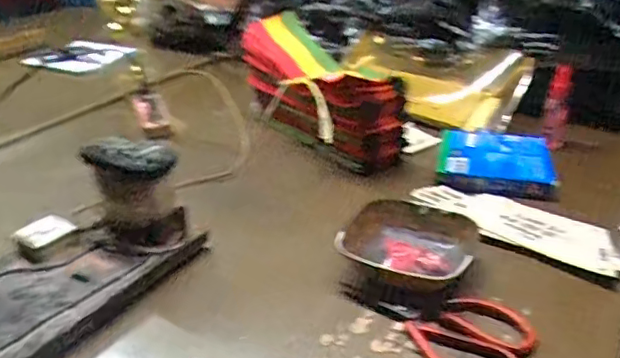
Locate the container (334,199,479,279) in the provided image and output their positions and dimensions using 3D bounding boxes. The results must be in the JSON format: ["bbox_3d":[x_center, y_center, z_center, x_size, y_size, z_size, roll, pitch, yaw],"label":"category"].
[{"bbox_3d":[0.102,0.070,0.607,0.133,0.039,0.123,6,29,15],"label":"container"}]

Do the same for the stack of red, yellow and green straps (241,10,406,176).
[{"bbox_3d":[0.012,-0.128,0.869,0.123,0.149,0.296,-16,30,-24],"label":"stack of red, yellow and green straps"}]

